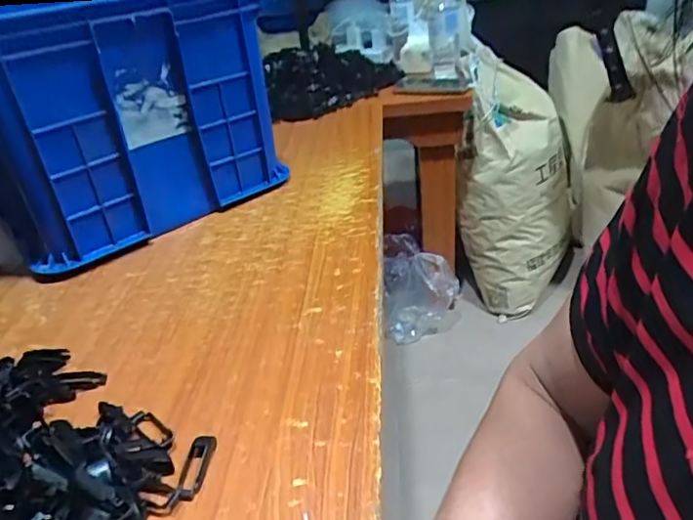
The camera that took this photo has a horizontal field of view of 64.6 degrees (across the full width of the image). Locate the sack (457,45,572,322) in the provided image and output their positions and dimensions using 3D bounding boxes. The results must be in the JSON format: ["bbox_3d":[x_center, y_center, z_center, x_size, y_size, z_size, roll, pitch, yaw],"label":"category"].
[{"bbox_3d":[0.437,-0.187,1.399,0.254,0.544,0.321,7,35,21],"label":"sack"}]

